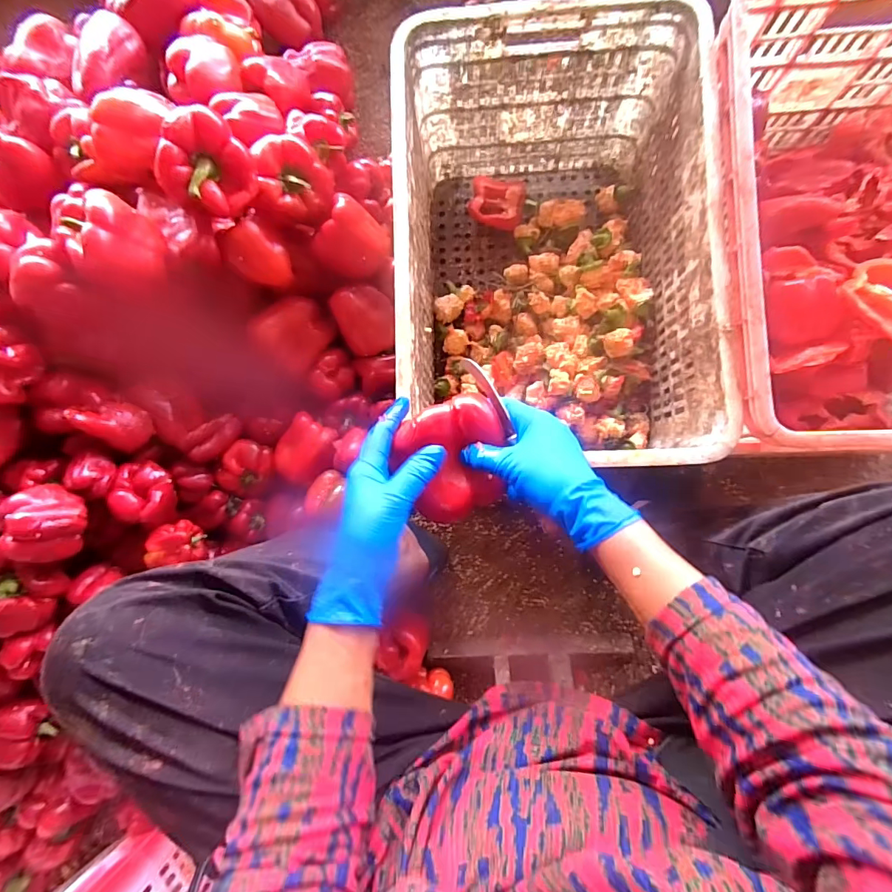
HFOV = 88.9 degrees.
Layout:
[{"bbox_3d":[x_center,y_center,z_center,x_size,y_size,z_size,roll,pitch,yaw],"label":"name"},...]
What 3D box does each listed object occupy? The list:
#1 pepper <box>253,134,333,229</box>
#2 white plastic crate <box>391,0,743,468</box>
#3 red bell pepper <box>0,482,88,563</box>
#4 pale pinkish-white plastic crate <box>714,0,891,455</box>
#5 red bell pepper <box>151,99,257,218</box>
[{"bbox_3d":[-0.199,-0.345,0.592,0.087,0.073,0.088,-2,86,4],"label":"pepper"},{"bbox_3d":[0.128,-0.231,0.628,0.345,0.272,0.515,-2,86,4],"label":"white plastic crate"},{"bbox_3d":[-0.494,0.095,0.551,0.066,0.068,0.092,-7,85,4],"label":"red bell pepper"},{"bbox_3d":[0.483,-0.252,0.563,0.353,0.234,0.518,-2,86,4],"label":"pale pinkish-white plastic crate"},{"bbox_3d":[-0.276,-0.326,0.524,0.086,0.080,0.094,8,86,5],"label":"red bell pepper"}]

